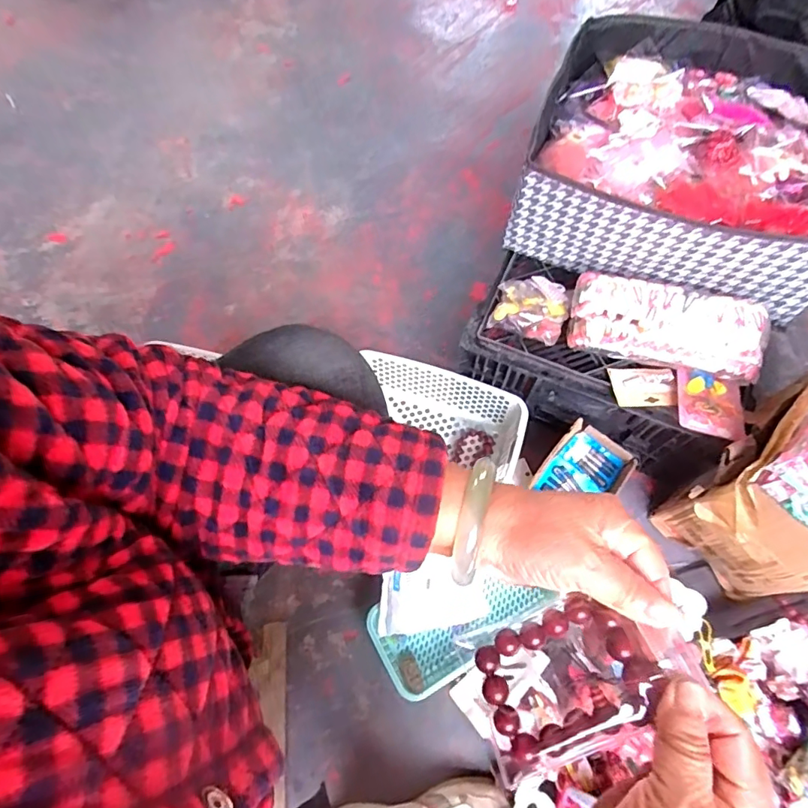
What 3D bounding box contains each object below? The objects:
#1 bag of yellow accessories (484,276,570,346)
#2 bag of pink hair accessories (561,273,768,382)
[{"bbox_3d":[0.178,-0.137,0.685,0.096,0.034,0.099,22,69,11],"label":"bag of yellow accessories"},{"bbox_3d":[0.333,-0.101,0.641,0.228,0.069,0.093,13,67,8],"label":"bag of pink hair accessories"}]

